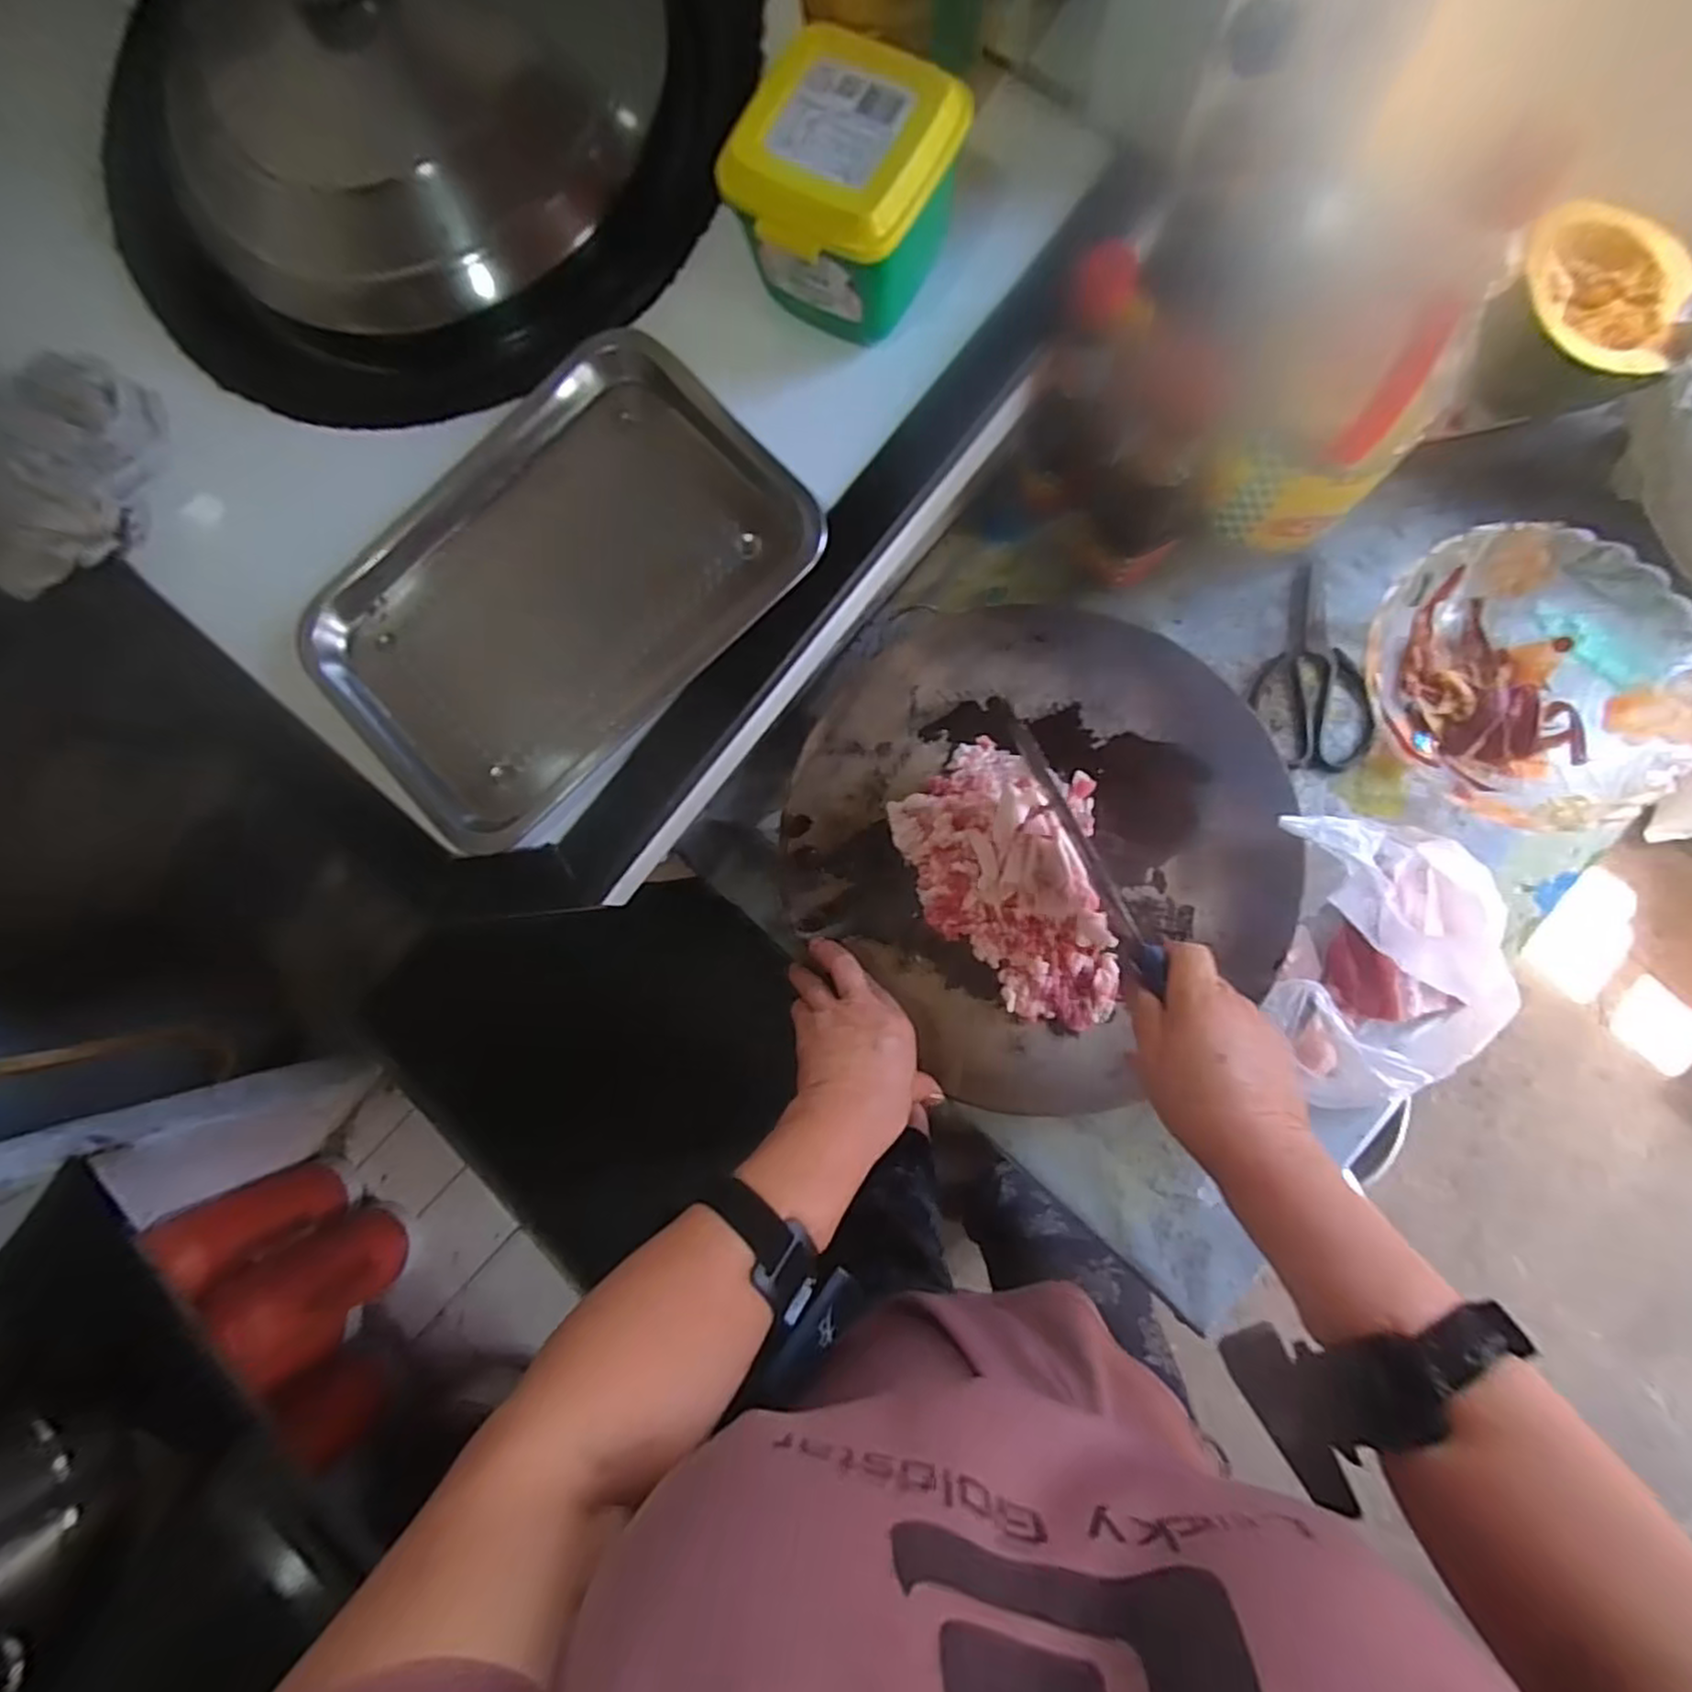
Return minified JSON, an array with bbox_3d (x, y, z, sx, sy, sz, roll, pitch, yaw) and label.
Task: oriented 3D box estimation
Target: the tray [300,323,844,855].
[{"bbox_3d":[-0.193,-0.173,0.488,0.317,0.034,0.226,-44,83,0],"label":"tray"}]

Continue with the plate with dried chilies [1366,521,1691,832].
[{"bbox_3d":[0.504,-0.131,0.547,0.203,0.068,0.215,0,84,5],"label":"plate with dried chilies"}]

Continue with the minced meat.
[{"bbox_3d":[0.113,0.026,0.525,0.143,0.051,0.202,-5,84,4],"label":"minced meat"}]

